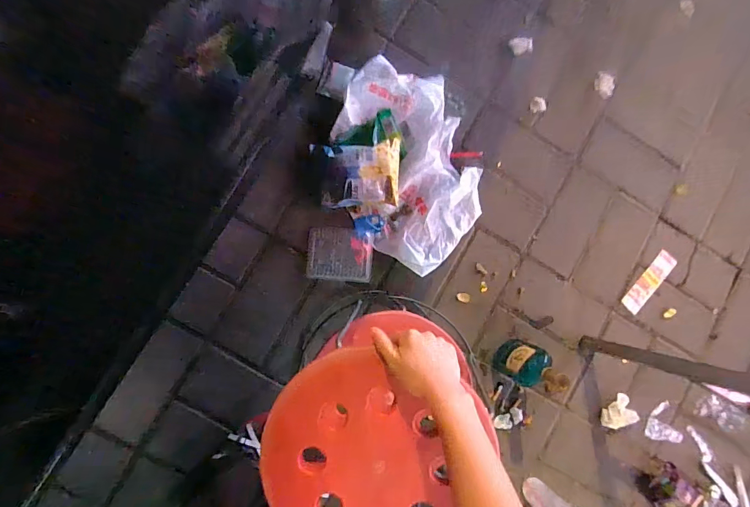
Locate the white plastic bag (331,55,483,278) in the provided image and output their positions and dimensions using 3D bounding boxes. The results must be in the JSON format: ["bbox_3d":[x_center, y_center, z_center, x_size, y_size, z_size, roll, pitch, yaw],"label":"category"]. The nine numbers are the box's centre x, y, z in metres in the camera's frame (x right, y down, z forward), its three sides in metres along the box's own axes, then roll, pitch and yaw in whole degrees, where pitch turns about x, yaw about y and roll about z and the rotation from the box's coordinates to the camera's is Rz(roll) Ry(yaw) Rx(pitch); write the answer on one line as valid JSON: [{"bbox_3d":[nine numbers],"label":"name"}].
[{"bbox_3d":[0.084,-0.183,0.834,0.262,0.055,0.435,-20,103,-8],"label":"white plastic bag"}]

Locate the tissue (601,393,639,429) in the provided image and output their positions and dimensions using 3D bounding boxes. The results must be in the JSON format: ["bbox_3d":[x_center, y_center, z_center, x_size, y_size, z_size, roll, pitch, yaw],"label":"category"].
[{"bbox_3d":[0.551,0.364,0.900,0.074,0.019,0.067,-27,92,-8],"label":"tissue"}]

